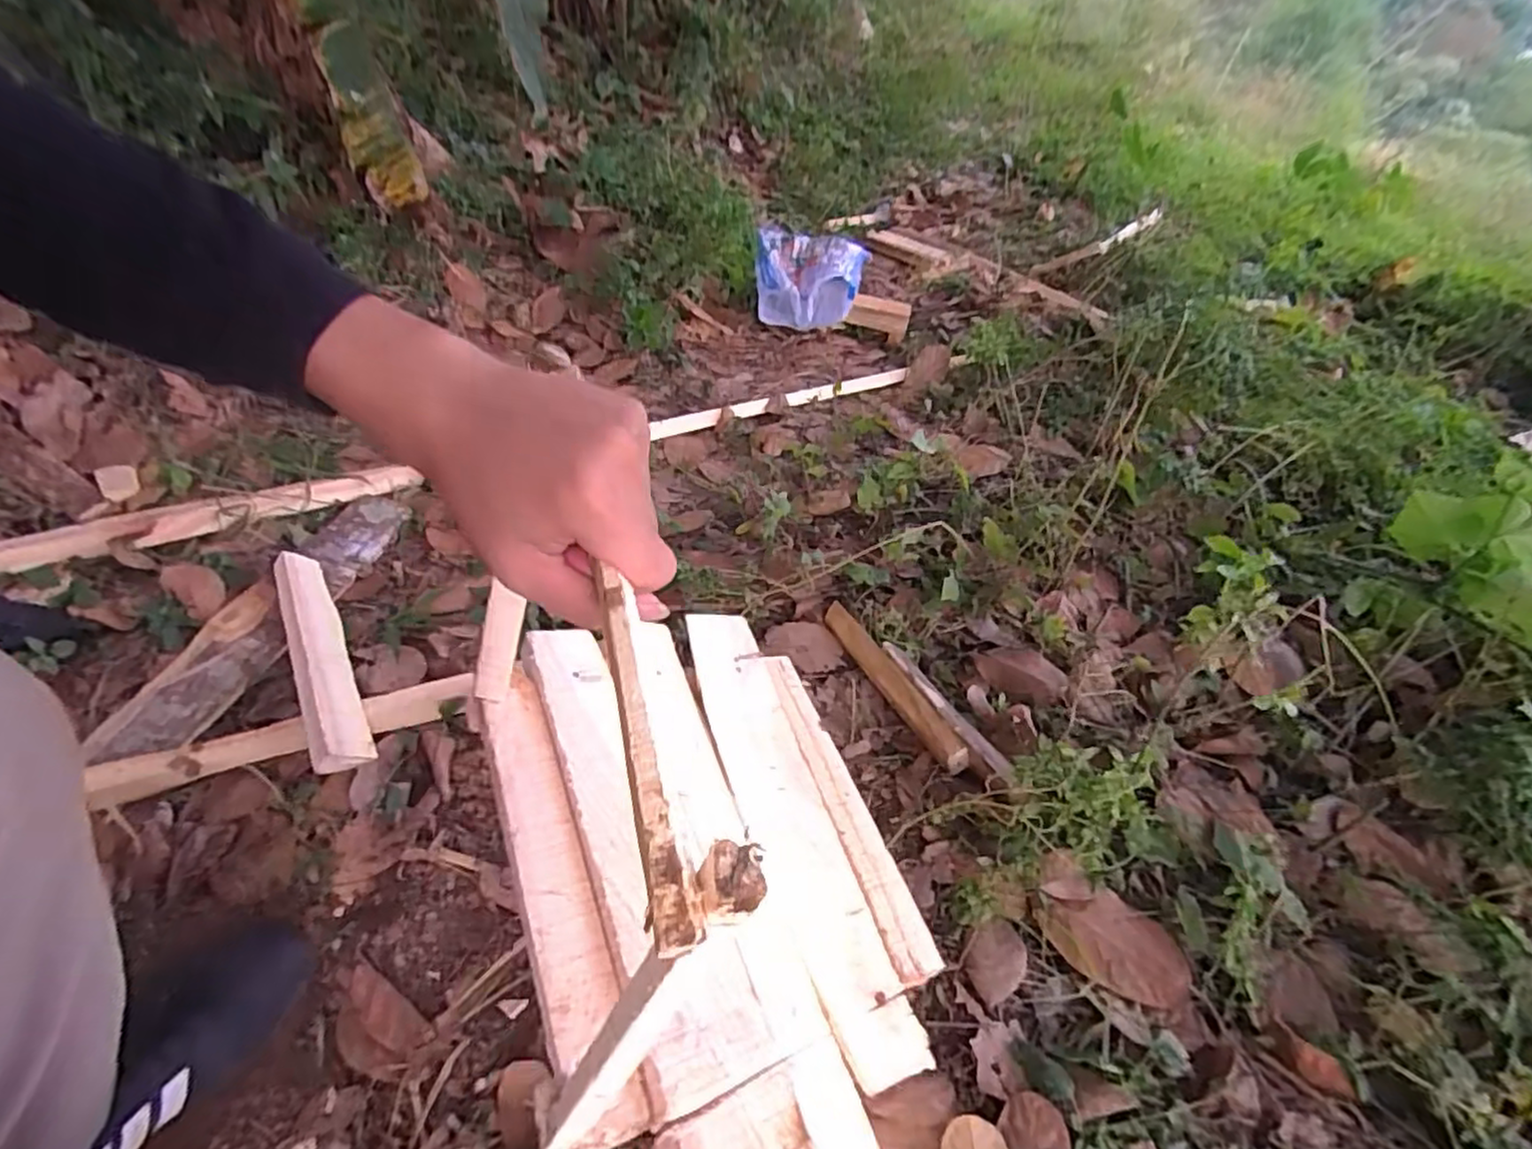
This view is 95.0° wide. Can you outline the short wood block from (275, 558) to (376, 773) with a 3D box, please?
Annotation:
[{"bbox_3d":[-0.497,0.077,0.775,0.050,0.033,0.358,-18,47,-29],"label":"short wood block"}]

